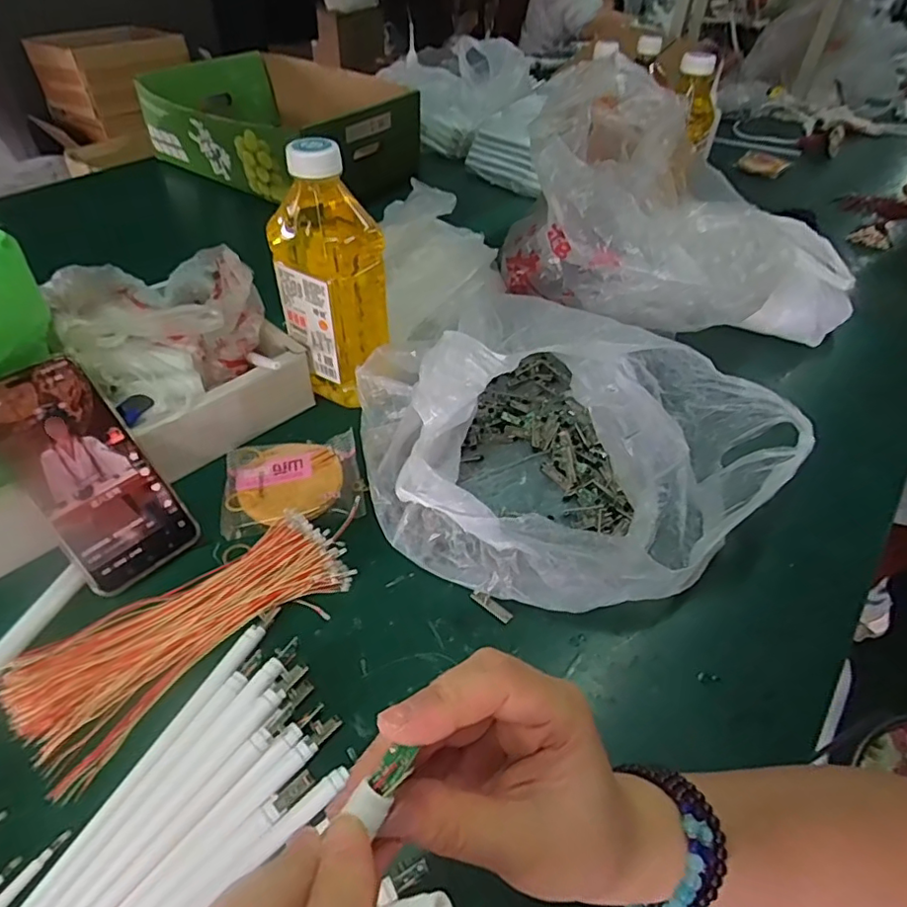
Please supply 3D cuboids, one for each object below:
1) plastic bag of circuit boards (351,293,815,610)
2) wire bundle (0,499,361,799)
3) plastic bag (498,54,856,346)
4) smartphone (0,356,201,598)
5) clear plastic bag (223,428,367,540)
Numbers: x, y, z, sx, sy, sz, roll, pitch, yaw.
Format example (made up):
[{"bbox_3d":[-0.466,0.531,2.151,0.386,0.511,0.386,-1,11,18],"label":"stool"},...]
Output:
[{"bbox_3d":[0.079,-0.024,0.456,0.295,0.102,0.297,-27,51,-26],"label":"plastic bag of circuit boards"},{"bbox_3d":[-0.159,0.105,0.370,0.225,0.017,0.085,-27,51,-27],"label":"wire bundle"},{"bbox_3d":[0.225,-0.236,0.579,0.350,0.198,0.228,28,50,25],"label":"plastic bag"},{"bbox_3d":[-0.254,0.014,0.396,0.075,0.160,0.009,-37,11,-33],"label":"smartphone"},{"bbox_3d":[-0.130,0.022,0.465,0.105,0.016,0.095,-8,45,-10],"label":"clear plastic bag"}]

